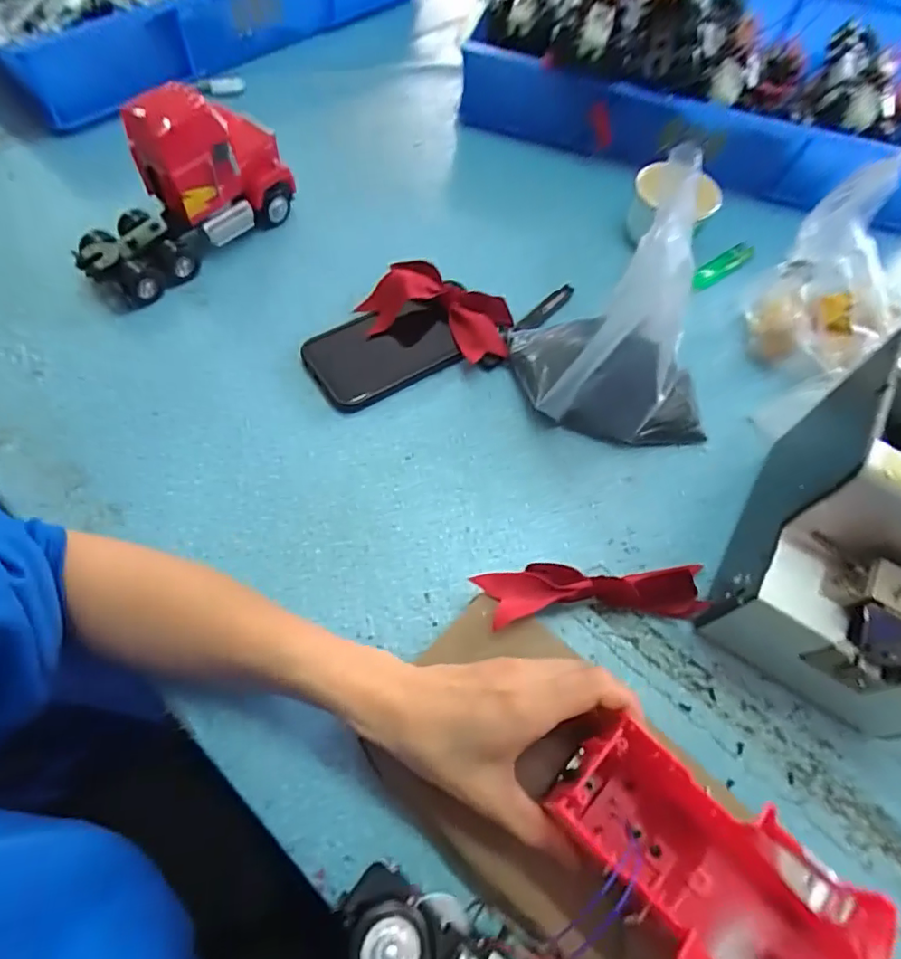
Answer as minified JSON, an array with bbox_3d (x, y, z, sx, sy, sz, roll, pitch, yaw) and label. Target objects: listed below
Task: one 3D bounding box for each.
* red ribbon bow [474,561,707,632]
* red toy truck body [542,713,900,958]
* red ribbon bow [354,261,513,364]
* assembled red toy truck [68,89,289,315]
[{"bbox_3d":[0.099,0.074,0.369,0.166,0.037,0.044,-5,63,-6],"label":"red ribbon bow"},{"bbox_3d":[0.108,0.172,0.246,0.071,0.062,0.132,-39,45,-21],"label":"red toy truck body"},{"bbox_3d":[-0.009,-0.151,0.478,0.127,0.034,0.082,15,63,4],"label":"red ribbon bow"},{"bbox_3d":[-0.230,-0.242,0.462,0.073,0.122,0.186,35,66,14],"label":"assembled red toy truck"}]

